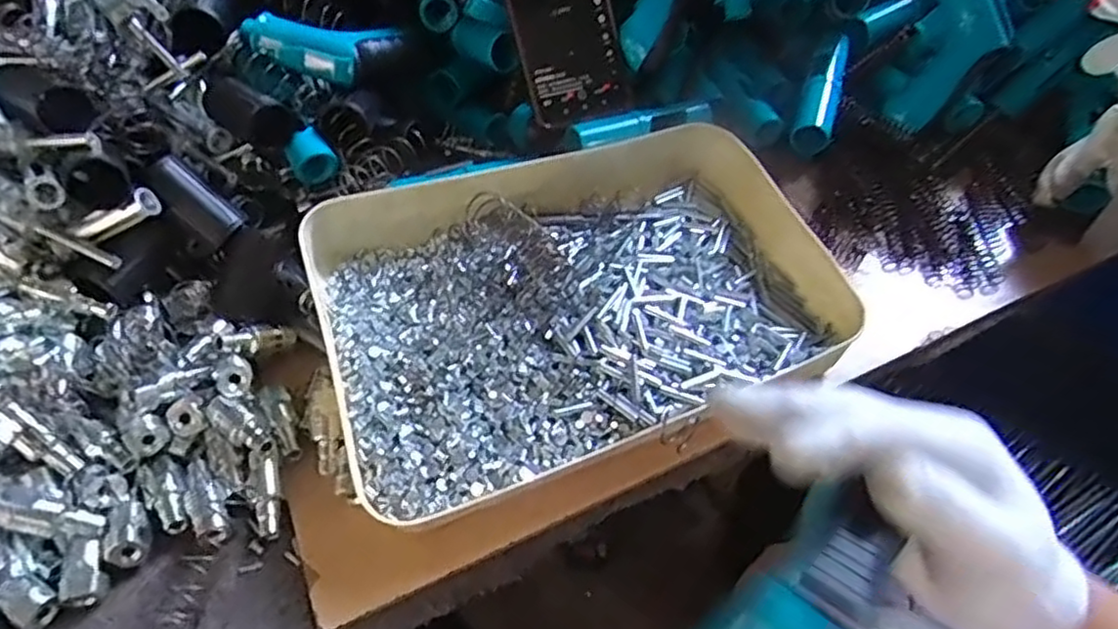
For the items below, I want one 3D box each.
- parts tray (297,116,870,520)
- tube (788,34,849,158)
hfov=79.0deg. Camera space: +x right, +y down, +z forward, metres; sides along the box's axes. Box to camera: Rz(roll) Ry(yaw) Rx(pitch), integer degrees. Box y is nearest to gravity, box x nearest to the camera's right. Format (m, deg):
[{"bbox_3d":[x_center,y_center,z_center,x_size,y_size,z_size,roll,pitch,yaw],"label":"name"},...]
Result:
[{"bbox_3d":[0.012,-0.018,0.450,0.327,0.061,0.230,-18,52,-13],"label":"parts tray"},{"bbox_3d":[0.211,-0.177,0.536,0.030,0.022,0.107,20,78,17],"label":"tube"}]

